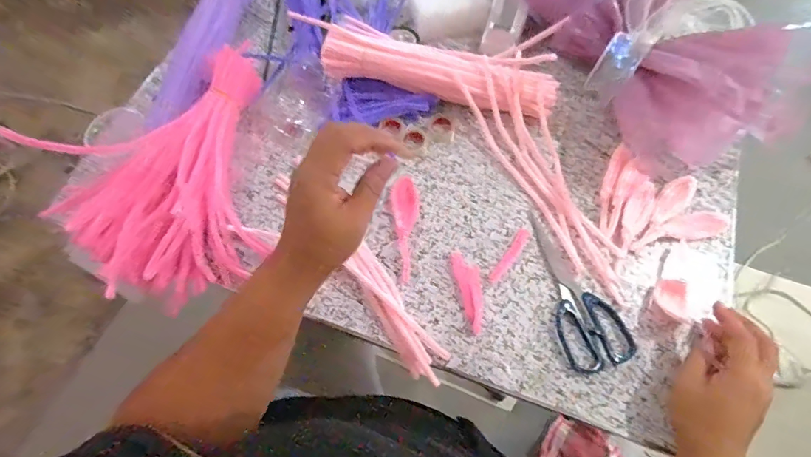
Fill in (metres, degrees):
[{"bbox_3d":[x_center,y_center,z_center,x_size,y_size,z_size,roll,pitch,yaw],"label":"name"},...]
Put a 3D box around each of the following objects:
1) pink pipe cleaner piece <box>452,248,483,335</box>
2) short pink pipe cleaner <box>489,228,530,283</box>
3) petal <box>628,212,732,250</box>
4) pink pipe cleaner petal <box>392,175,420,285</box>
[{"bbox_3d":[0.072,0.067,0.464,0.027,0.004,0.091,-10,66,-2],"label":"pink pipe cleaner piece"},{"bbox_3d":[0.119,0.031,0.479,0.013,0.004,0.075,32,71,16],"label":"short pink pipe cleaner"},{"bbox_3d":[0.312,0.002,0.482,0.116,0.004,0.029,-10,66,-2],"label":"petal"},{"bbox_3d":[0.002,-0.001,0.487,0.030,0.021,0.123,-4,66,1],"label":"pink pipe cleaner petal"}]

